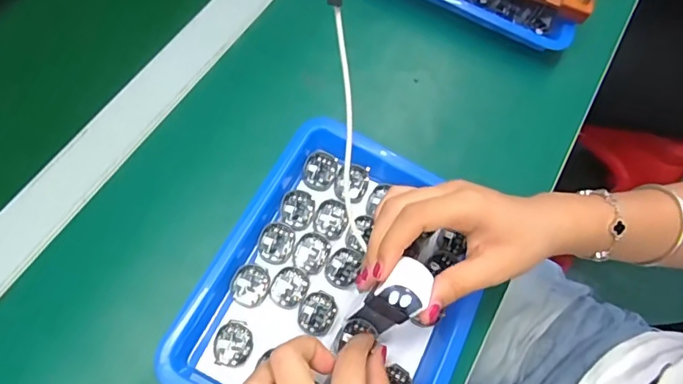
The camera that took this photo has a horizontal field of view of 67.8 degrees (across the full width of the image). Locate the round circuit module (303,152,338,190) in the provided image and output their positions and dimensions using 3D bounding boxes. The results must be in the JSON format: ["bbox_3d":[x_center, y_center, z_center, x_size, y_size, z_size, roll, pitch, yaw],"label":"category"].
[{"bbox_3d":[-0.016,-0.017,0.388,0.025,0.004,0.029,20,66,5],"label":"round circuit module"}]

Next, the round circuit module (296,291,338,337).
[{"bbox_3d":[-0.017,0.083,0.350,0.025,0.004,0.029,27,67,8],"label":"round circuit module"}]

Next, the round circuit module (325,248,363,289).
[{"bbox_3d":[0.001,0.054,0.366,0.023,0.004,0.028,17,66,4],"label":"round circuit module"}]

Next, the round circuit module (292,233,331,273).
[{"bbox_3d":[-0.021,0.044,0.367,0.023,0.004,0.028,20,66,6],"label":"round circuit module"}]

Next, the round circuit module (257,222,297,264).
[{"bbox_3d":[-0.046,0.036,0.363,0.024,0.008,0.029,18,66,5],"label":"round circuit module"}]

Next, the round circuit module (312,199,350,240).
[{"bbox_3d":[-0.007,0.019,0.376,0.025,0.004,0.030,20,66,6],"label":"round circuit module"}]

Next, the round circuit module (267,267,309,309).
[{"bbox_3d":[-0.036,0.066,0.354,0.025,0.004,0.028,21,66,6],"label":"round circuit module"}]

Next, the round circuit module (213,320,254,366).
[{"bbox_3d":[-0.071,0.100,0.335,0.024,0.006,0.028,38,69,13],"label":"round circuit module"}]

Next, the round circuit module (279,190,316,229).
[{"bbox_3d":[-0.033,0.013,0.375,0.024,0.006,0.029,20,66,5],"label":"round circuit module"}]

